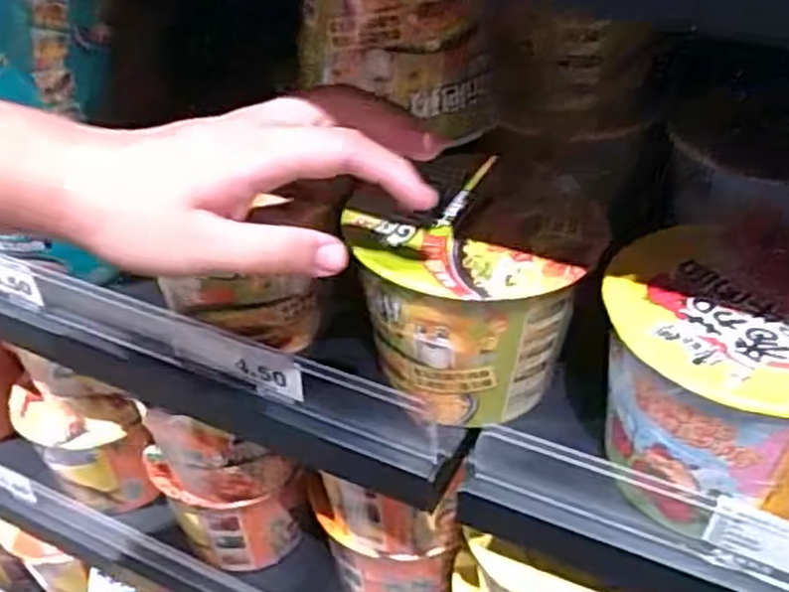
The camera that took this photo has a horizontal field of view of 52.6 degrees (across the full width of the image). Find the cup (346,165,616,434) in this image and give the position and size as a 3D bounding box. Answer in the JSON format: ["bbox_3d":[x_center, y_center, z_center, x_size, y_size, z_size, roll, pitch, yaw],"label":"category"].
[{"bbox_3d":[0.041,-0.004,0.442,0.124,0.103,0.121,0,39,0],"label":"cup"}]

